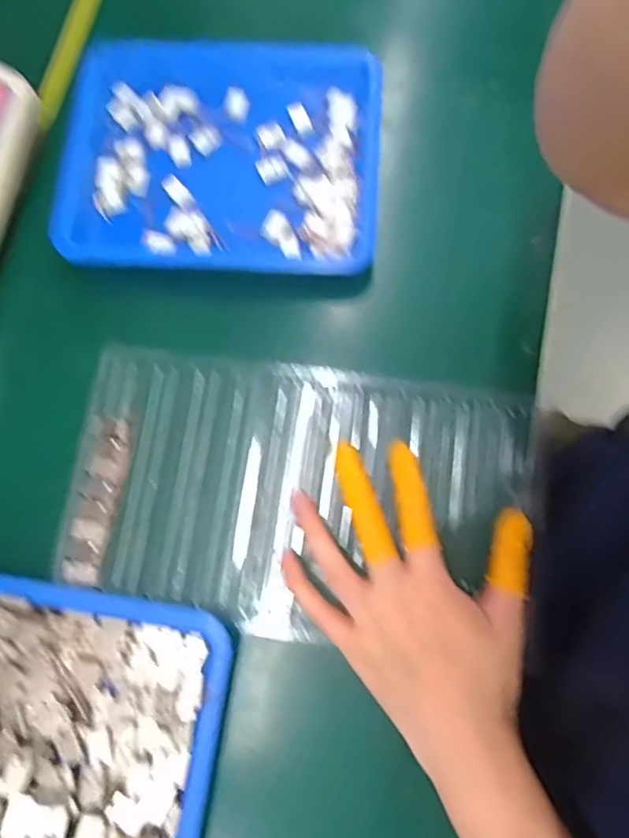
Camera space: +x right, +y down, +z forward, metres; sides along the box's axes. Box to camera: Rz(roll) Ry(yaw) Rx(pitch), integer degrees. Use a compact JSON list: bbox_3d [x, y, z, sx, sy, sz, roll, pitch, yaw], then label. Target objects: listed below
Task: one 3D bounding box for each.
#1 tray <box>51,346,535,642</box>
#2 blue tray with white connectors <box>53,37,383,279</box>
[{"bbox_3d":[-0.011,0.046,0.355,0.275,0.018,0.162,9,77,1],"label":"tray"},{"bbox_3d":[-0.066,-0.188,0.401,0.220,0.026,0.176,4,77,0],"label":"blue tray with white connectors"}]

